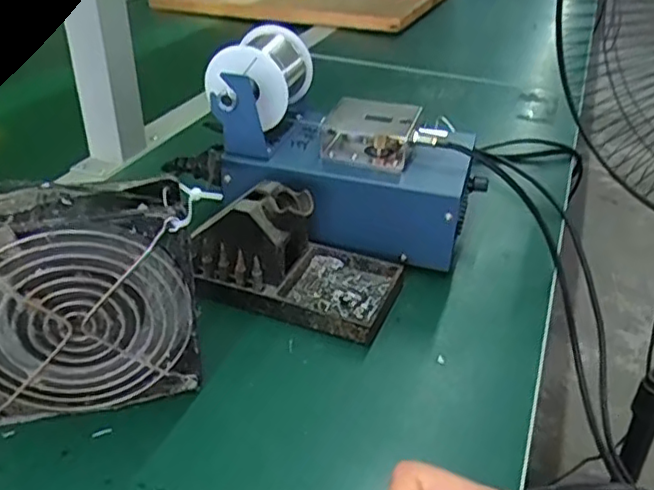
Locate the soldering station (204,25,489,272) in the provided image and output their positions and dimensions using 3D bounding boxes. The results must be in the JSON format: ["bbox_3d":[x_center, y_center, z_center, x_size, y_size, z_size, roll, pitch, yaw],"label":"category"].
[{"bbox_3d":[0.011,-0.071,0.494,0.202,0.133,0.109,14,34,19],"label":"soldering station"}]

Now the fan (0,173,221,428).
[{"bbox_3d":[-0.129,0.031,0.344,0.125,0.121,0.043,-9,34,-16],"label":"fan"}]

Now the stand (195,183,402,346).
[{"bbox_3d":[-0.018,0.002,0.439,0.129,0.072,0.080,12,34,16],"label":"stand"}]

